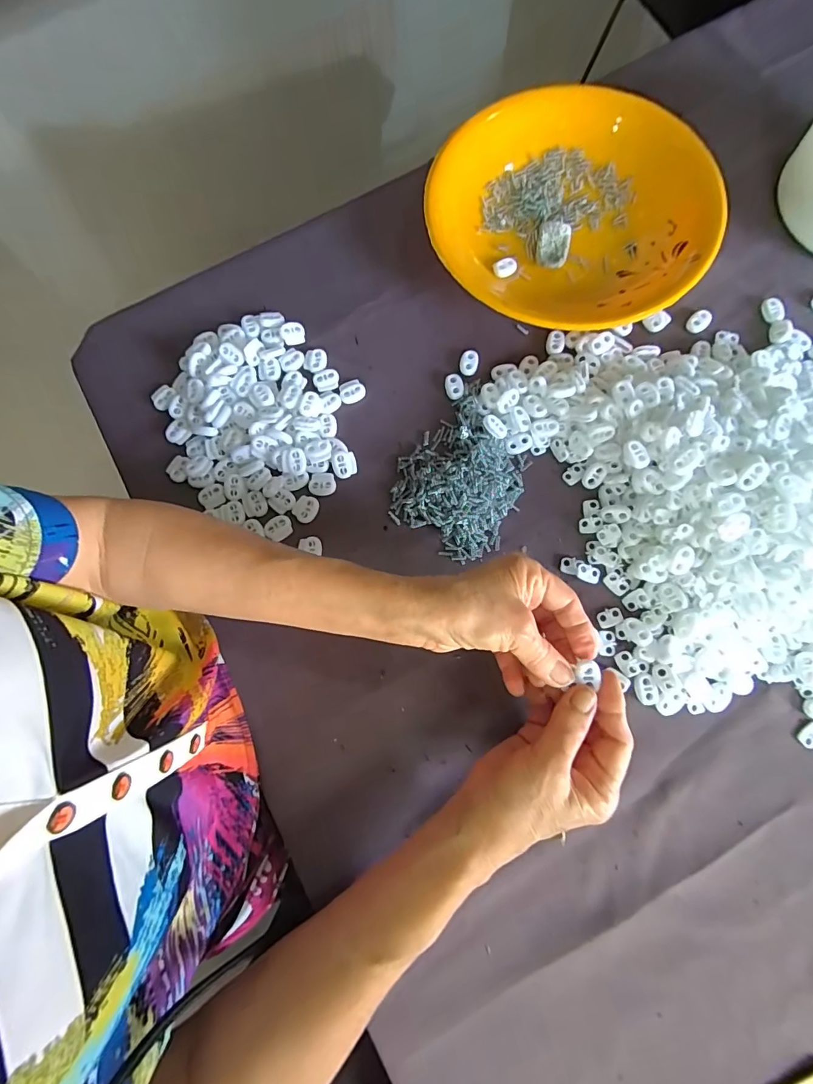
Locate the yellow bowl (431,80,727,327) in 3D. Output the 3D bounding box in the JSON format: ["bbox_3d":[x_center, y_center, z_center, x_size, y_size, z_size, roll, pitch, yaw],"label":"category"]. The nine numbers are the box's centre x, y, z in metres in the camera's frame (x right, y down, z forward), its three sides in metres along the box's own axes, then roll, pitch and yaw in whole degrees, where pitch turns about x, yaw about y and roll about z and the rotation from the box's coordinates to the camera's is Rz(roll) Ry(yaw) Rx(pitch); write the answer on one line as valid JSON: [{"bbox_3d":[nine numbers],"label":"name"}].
[{"bbox_3d":[0.150,-0.292,0.397,0.229,0.038,0.241,0,78,2],"label":"yellow bowl"}]

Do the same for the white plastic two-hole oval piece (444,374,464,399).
[{"bbox_3d":[0.041,-0.132,0.384,0.016,0.004,0.022,-9,78,0],"label":"white plastic two-hole oval piece"}]

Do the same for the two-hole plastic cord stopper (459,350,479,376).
[{"bbox_3d":[0.054,-0.155,0.386,0.015,0.004,0.021,13,79,4],"label":"two-hole plastic cord stopper"}]

